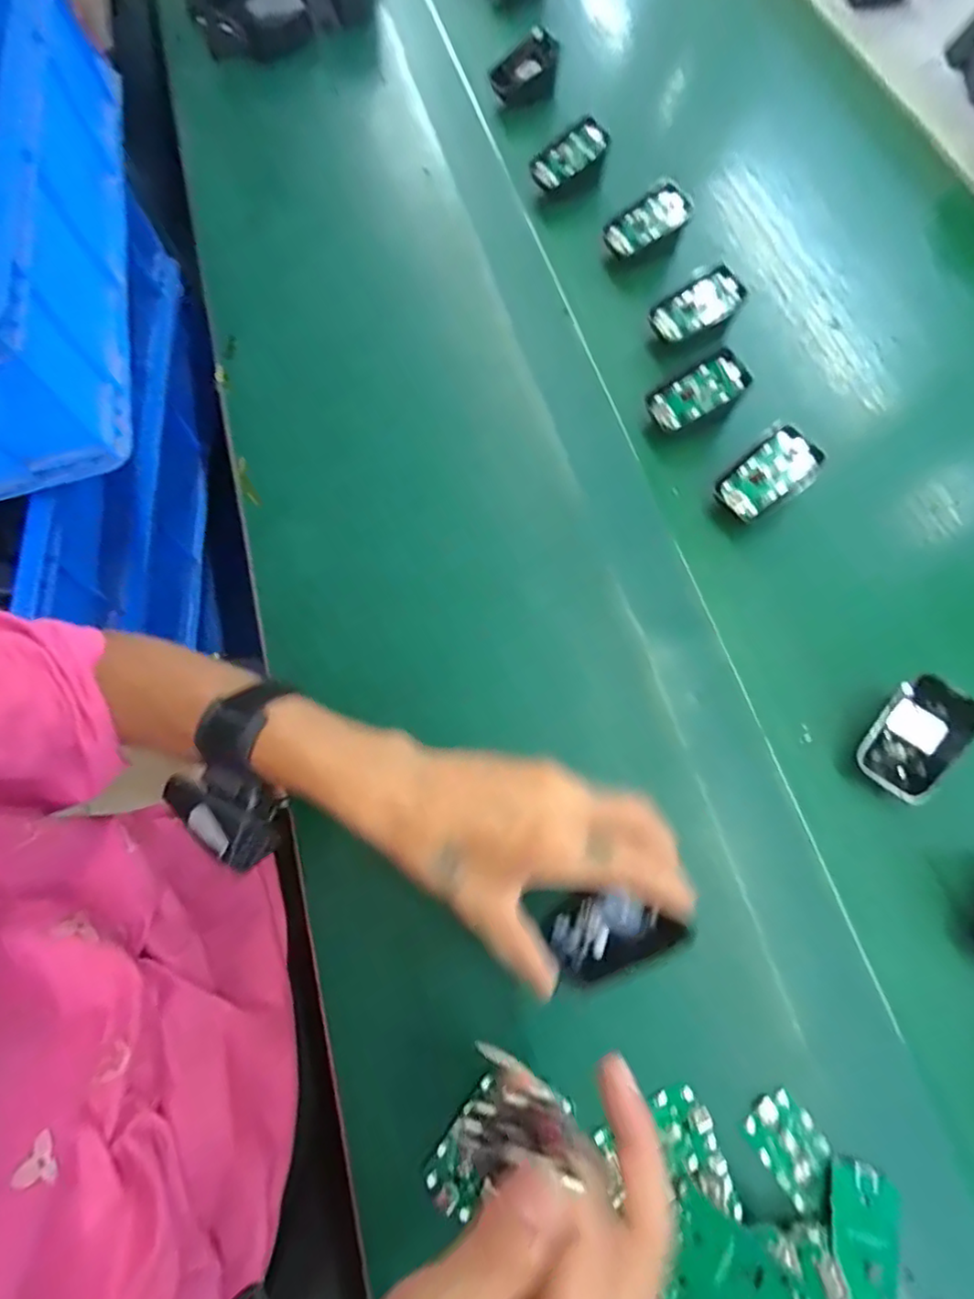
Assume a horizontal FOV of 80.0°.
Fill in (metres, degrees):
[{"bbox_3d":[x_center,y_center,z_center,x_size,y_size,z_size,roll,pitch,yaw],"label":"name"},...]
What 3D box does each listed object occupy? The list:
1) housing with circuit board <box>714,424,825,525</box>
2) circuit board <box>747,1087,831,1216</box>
[{"bbox_3d":[0.197,-0.120,0.407,0.071,0.015,0.041,-39,78,0],"label":"housing with circuit board"},{"bbox_3d":[0.152,0.248,0.288,0.032,0.008,0.045,-35,73,-12],"label":"circuit board"}]

